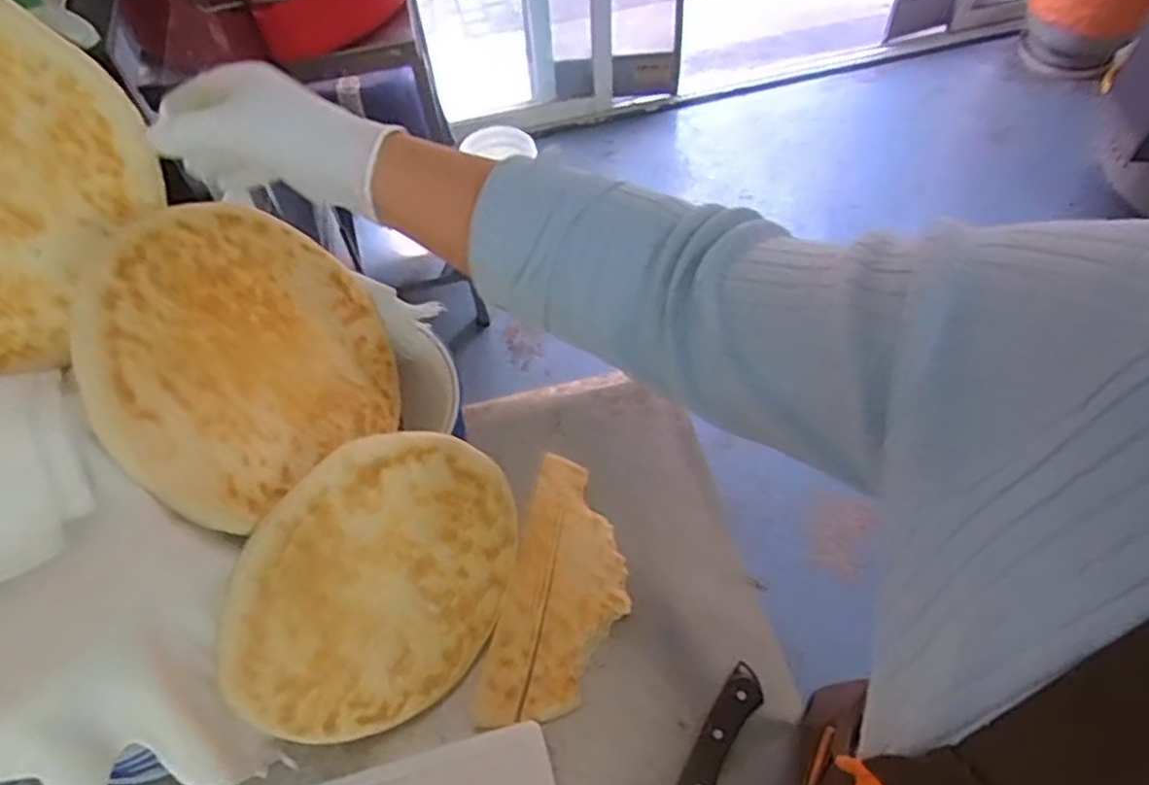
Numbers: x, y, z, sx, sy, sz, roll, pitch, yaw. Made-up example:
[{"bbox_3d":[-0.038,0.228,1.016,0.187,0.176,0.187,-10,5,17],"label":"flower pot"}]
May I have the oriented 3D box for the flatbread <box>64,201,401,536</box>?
[{"bbox_3d":[-0.239,-0.034,0.569,0.014,0.206,0.245,-18,16,33],"label":"flatbread"}]

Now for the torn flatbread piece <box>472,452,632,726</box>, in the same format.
[{"bbox_3d":[-0.009,0.183,0.721,0.107,0.018,0.250,10,58,10],"label":"torn flatbread piece"}]

